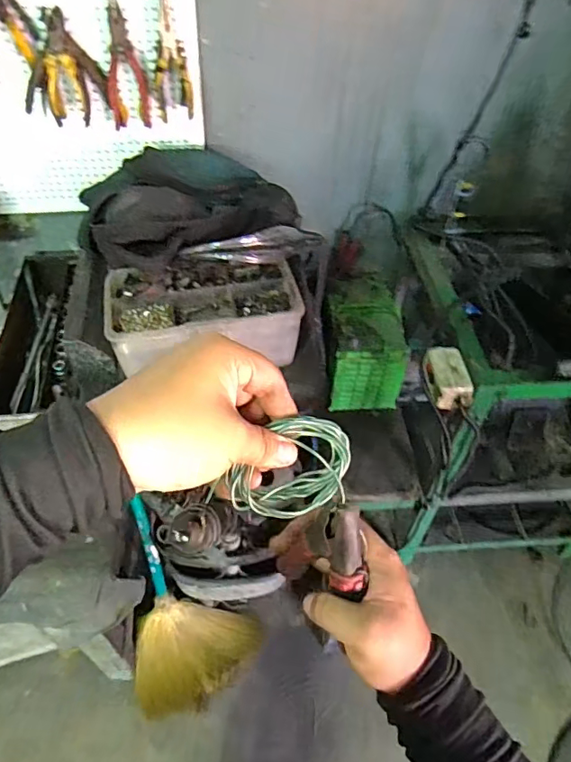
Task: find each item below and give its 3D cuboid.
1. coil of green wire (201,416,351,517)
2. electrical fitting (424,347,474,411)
[{"bbox_3d":[0.003,0.048,0.292,0.065,0.056,0.014,7,2,-9],"label":"coil of green wire"},{"bbox_3d":[0.293,-0.007,0.929,0.065,0.065,0.112,2,47,-2],"label":"electrical fitting"}]

